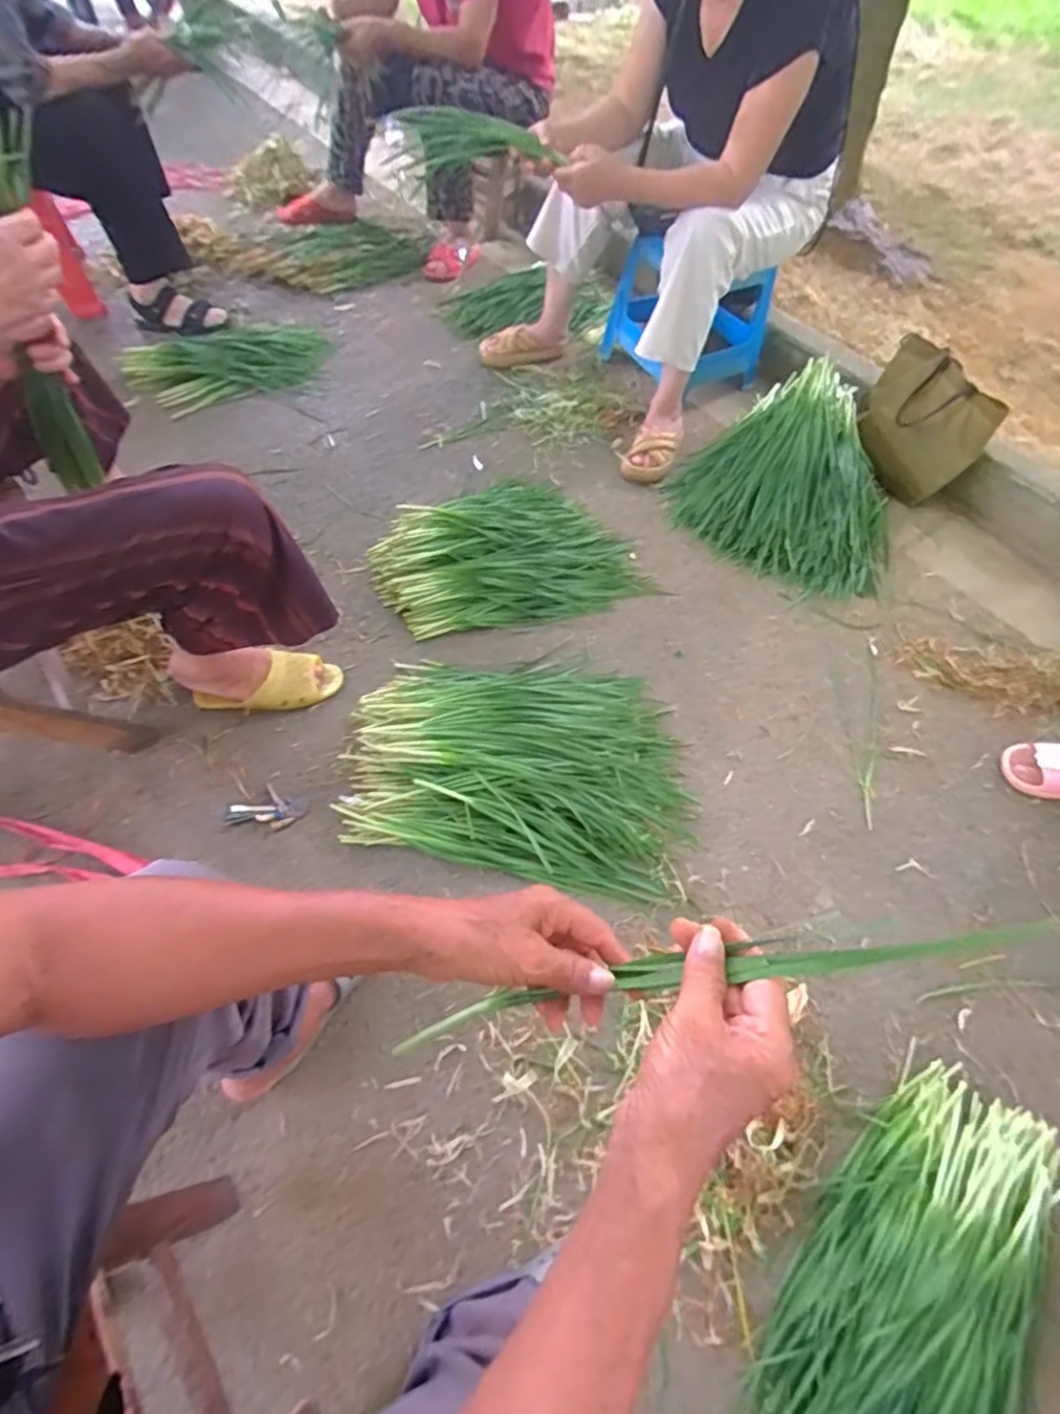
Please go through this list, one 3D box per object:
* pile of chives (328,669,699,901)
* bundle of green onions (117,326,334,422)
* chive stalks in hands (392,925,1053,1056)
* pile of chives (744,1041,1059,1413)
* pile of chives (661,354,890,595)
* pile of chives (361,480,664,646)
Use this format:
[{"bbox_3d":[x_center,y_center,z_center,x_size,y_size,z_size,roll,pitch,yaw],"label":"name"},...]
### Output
[{"bbox_3d":[-0.008,0.071,1.038,0.536,0.093,0.387,8,57,2],"label":"pile of chives"},{"bbox_3d":[-0.713,-0.842,1.595,0.472,0.052,0.288,-28,63,-20],"label":"bundle of green onions"},{"bbox_3d":[0.074,0.176,0.419,0.424,0.011,0.030,-24,53,27],"label":"chive stalks in hands"},{"bbox_3d":[0.437,0.658,0.712,0.263,0.064,0.503,33,61,16],"label":"pile of chives"},{"bbox_3d":[0.587,-0.497,1.382,0.486,0.203,0.450,39,63,19],"label":"pile of chives"},{"bbox_3d":[-0.053,-0.346,1.275,0.521,0.139,0.388,-16,60,-13],"label":"pile of chives"}]

